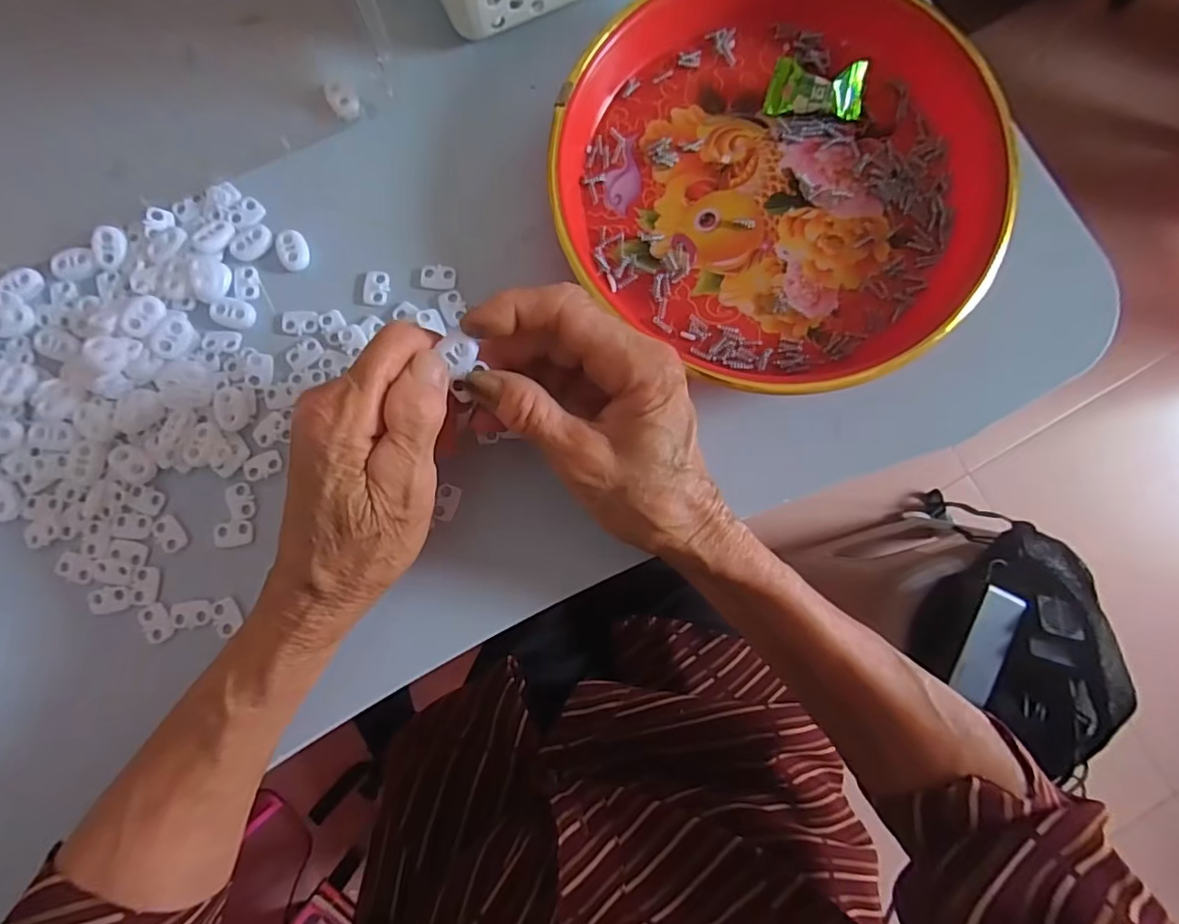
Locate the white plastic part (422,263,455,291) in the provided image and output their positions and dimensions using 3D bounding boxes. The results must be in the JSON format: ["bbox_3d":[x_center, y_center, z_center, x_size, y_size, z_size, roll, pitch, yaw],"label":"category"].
[{"bbox_3d":[-0.079,-0.097,0.300,0.018,0.004,0.013,1,84,-1],"label":"white plastic part"}]

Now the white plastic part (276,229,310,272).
[{"bbox_3d":[-0.155,-0.111,0.300,0.014,0.004,0.023,-18,84,-3],"label":"white plastic part"}]

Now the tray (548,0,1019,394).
[{"bbox_3d":[0.096,-0.145,0.291,0.211,0.032,0.198,0,84,-1],"label":"tray"}]

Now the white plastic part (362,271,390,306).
[{"bbox_3d":[-0.111,-0.091,0.300,0.013,0.004,0.018,5,84,0],"label":"white plastic part"}]

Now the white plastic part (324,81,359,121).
[{"bbox_3d":[-0.134,-0.195,0.311,0.013,0.004,0.022,-37,85,-4],"label":"white plastic part"}]

